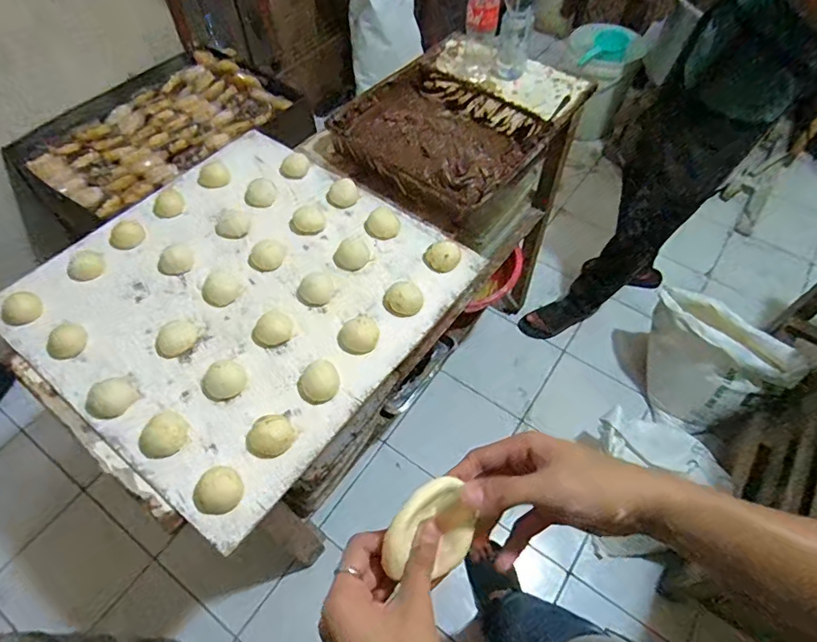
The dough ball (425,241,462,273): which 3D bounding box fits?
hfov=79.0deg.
[{"bbox_3d":[0.057,-0.106,0.808,0.055,0.024,0.045,9,57,5],"label":"dough ball"}]

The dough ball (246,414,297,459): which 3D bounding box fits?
[{"bbox_3d":[-0.177,0.148,0.639,0.048,0.025,0.059,38,64,21],"label":"dough ball"}]

